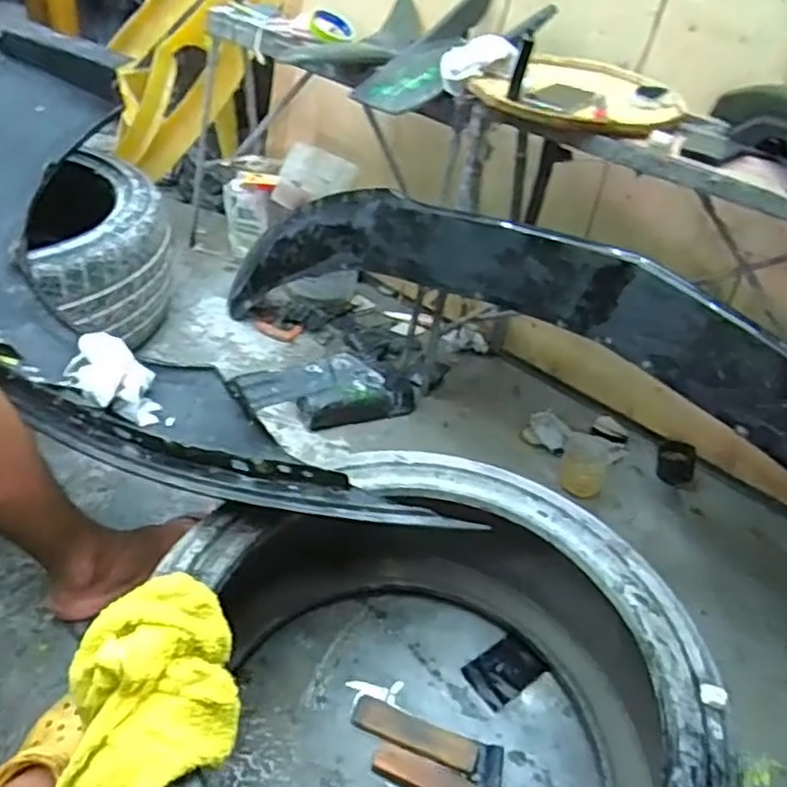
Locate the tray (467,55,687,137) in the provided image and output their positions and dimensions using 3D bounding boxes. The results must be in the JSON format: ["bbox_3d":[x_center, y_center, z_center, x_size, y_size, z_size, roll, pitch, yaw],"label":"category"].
[{"bbox_3d":[0.290,-0.444,1.048,0.282,0.037,0.330,26,41,21],"label":"tray"}]

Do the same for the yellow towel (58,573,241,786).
[{"bbox_3d":[-0.213,0.248,0.611,0.144,0.078,0.209,-2,39,-12],"label":"yellow towel"}]

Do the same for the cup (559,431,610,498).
[{"bbox_3d":[0.331,0.129,1.203,0.081,0.087,0.083,13,38,6],"label":"cup"}]

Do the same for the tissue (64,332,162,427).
[{"bbox_3d":[-0.365,-0.019,0.909,0.088,0.068,0.144,-25,48,-35],"label":"tissue"}]

